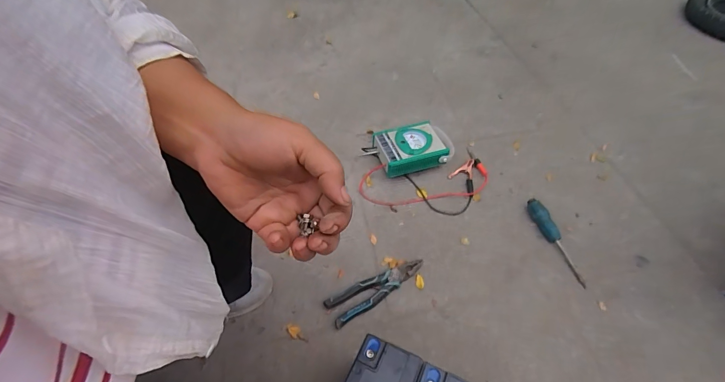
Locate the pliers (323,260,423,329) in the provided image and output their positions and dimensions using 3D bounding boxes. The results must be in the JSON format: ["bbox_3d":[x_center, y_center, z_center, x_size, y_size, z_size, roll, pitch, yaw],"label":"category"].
[{"bbox_3d":[0.026,0.175,0.647,0.188,0.015,0.051,-25,54,-18],"label":"pliers"}]

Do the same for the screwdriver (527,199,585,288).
[{"bbox_3d":[0.377,0.094,0.697,0.027,0.033,0.184,-13,51,-9],"label":"screwdriver"}]

